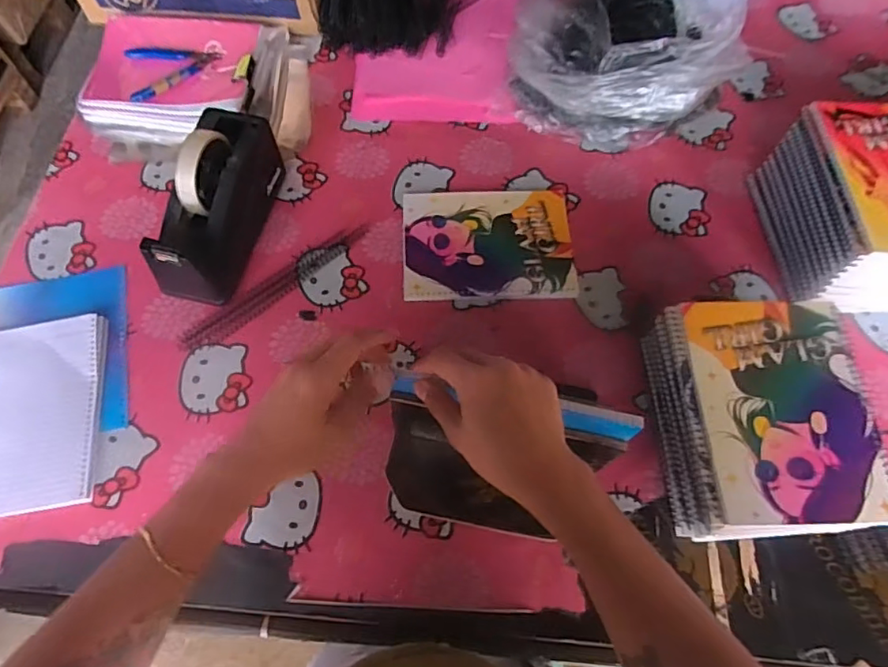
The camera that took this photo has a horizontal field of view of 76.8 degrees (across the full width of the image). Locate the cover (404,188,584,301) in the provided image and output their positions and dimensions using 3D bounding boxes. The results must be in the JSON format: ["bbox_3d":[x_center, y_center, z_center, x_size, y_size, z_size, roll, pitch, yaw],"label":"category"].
[{"bbox_3d":[0.052,-0.106,0.661,0.195,0.010,0.146,-1,66,-3],"label":"cover"}]

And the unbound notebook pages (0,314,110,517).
[{"bbox_3d":[-0.419,0.080,0.555,0.148,0.019,0.190,-7,66,-6],"label":"unbound notebook pages"}]

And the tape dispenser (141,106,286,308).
[{"bbox_3d":[-0.249,-0.142,0.609,0.071,0.118,0.209,11,66,3],"label":"tape dispenser"}]

